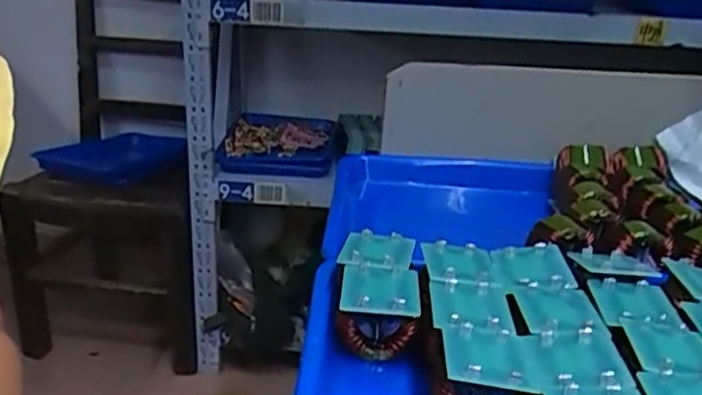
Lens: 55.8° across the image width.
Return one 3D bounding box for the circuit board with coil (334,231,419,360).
[{"bbox_3d":[0.015,0.065,0.416,0.049,0.054,0.097,4,21,2],"label":"circuit board with coil"}]

